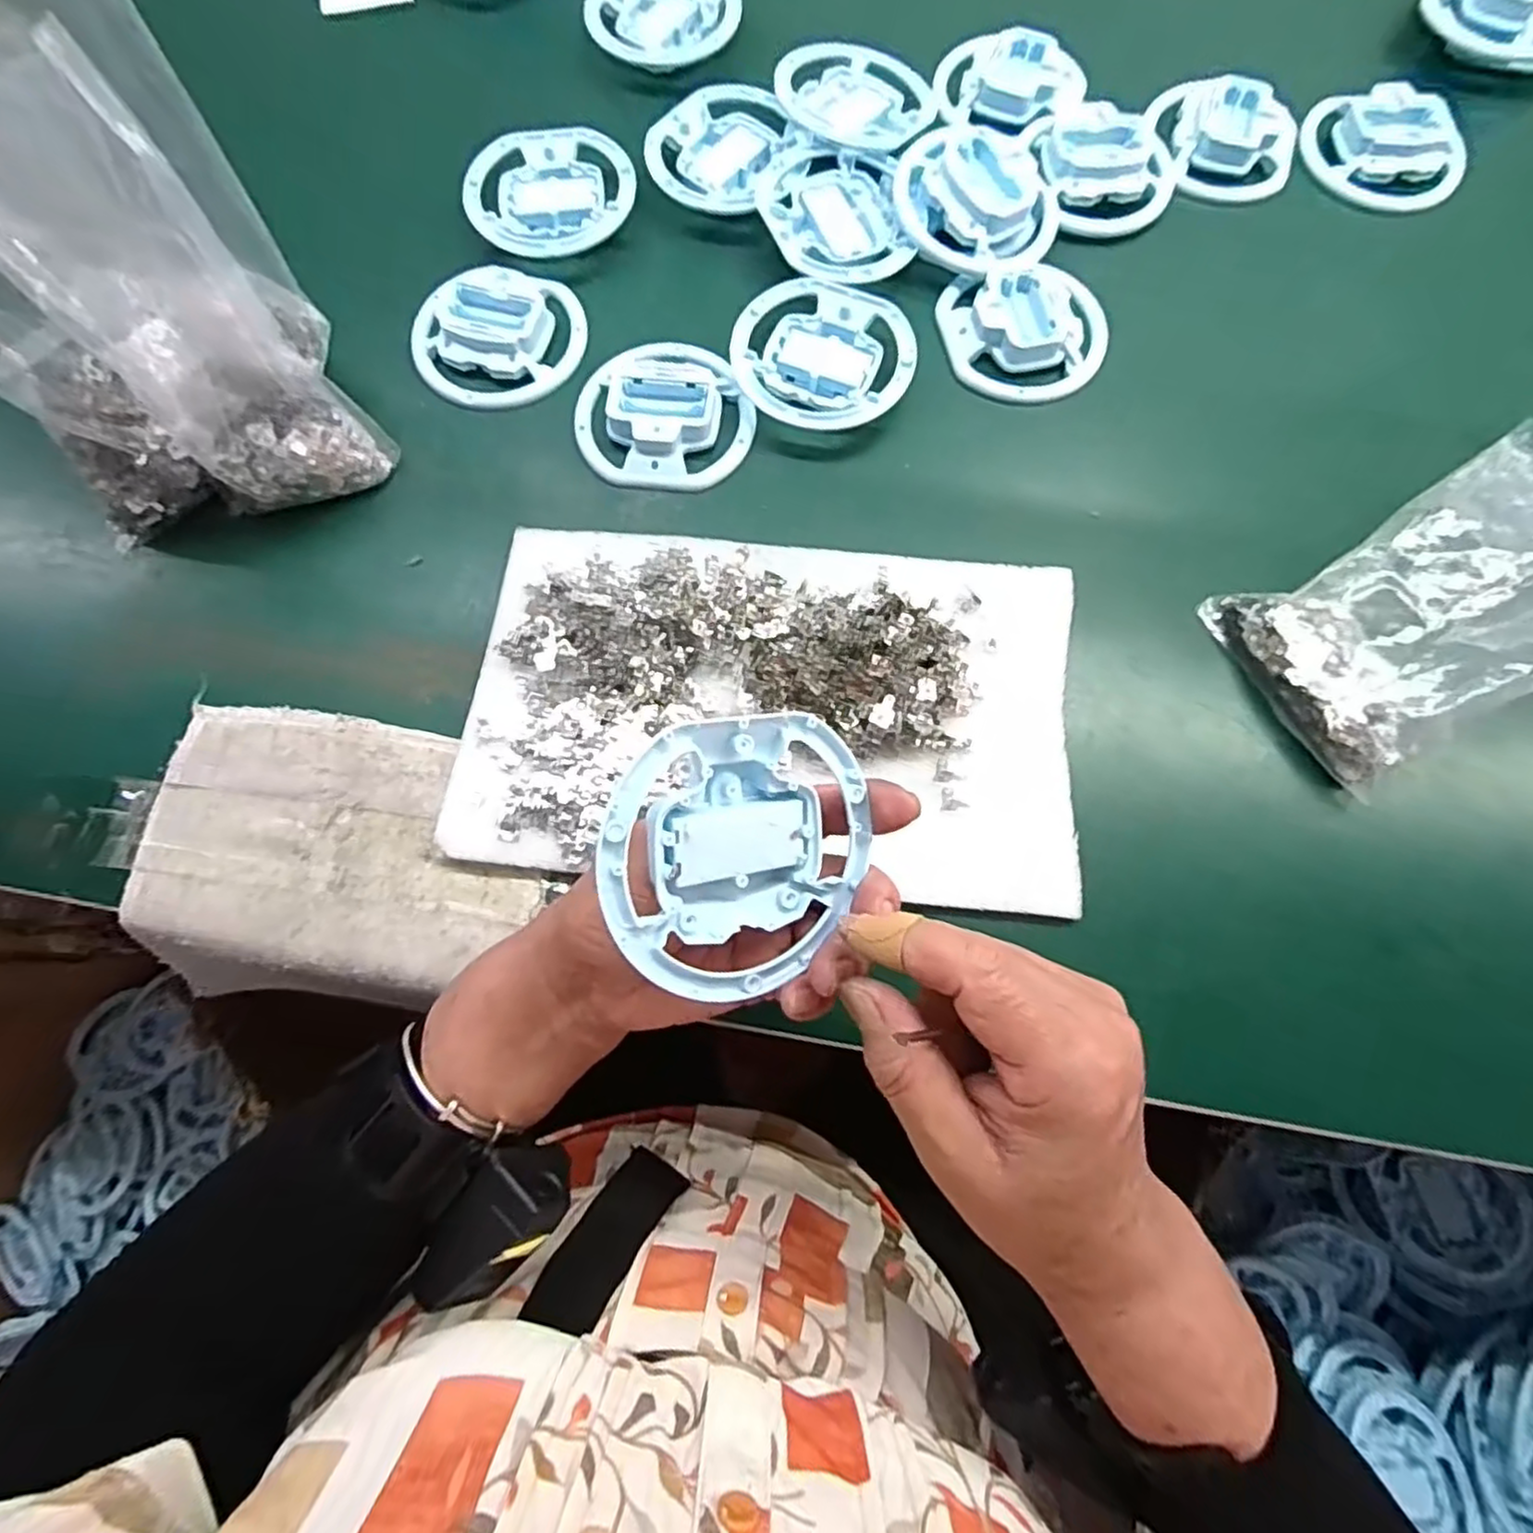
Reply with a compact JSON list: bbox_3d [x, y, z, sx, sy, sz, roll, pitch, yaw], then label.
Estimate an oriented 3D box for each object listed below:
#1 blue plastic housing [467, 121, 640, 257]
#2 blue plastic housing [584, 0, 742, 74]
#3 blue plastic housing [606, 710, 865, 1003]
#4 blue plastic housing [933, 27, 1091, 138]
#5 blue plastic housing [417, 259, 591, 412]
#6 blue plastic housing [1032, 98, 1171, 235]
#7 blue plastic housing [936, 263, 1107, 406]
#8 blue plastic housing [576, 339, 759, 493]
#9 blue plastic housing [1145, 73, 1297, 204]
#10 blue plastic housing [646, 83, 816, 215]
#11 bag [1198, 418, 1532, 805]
[{"bbox_3d":[-0.136,-0.366,0.462,0.102,0.013,0.098,0,75,0],"label":"blue plastic housing"},{"bbox_3d":[-0.071,-0.533,0.513,0.103,0.016,0.107,4,75,1],"label":"blue plastic housing"},{"bbox_3d":[-0.012,0.031,0.263,0.100,0.021,0.096,-5,99,-31],"label":"blue plastic housing"},{"bbox_3d":[0.160,-0.460,0.493,0.093,0.018,0.090,0,75,0],"label":"blue plastic housing"},{"bbox_3d":[-0.162,-0.260,0.434,0.096,0.017,0.089,0,75,0],"label":"blue plastic housing"},{"bbox_3d":[0.219,-0.386,0.468,0.083,0.026,0.087,-18,76,-4],"label":"blue plastic housing"},{"bbox_3d":[0.157,-0.263,0.439,0.101,0.017,0.089,-2,75,0],"label":"blue plastic housing"},{"bbox_3d":[-0.059,-0.207,0.423,0.101,0.020,0.093,-1,75,0],"label":"blue plastic housing"},{"bbox_3d":[0.300,-0.414,0.480,0.096,0.022,0.085,26,77,7],"label":"blue plastic housing"},{"bbox_3d":[-0.032,-0.398,0.469,0.094,0.016,0.093,0,75,0],"label":"blue plastic housing"},{"bbox_3d":[0.353,-0.090,0.362,0.201,0.071,0.119,-27,77,-6],"label":"bag"}]

